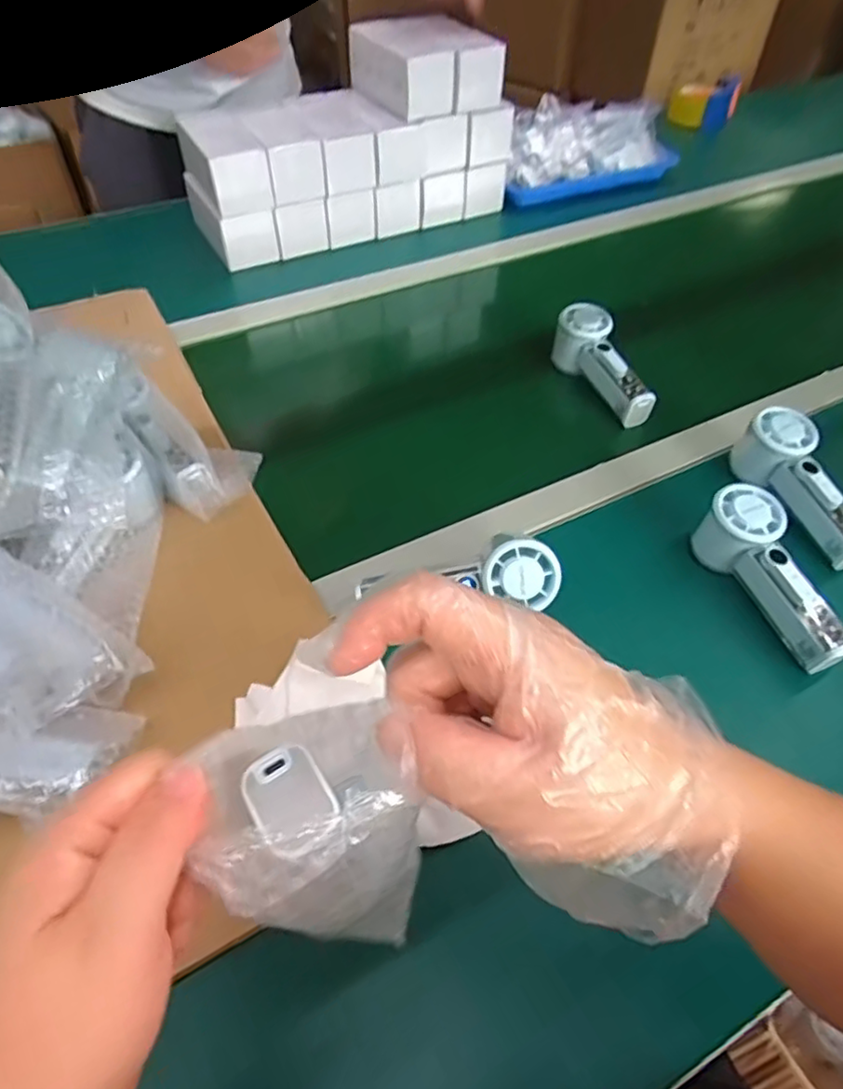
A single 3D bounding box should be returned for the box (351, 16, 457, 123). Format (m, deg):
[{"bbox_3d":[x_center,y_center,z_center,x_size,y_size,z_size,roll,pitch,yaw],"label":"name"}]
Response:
[{"bbox_3d":[-0.028,-0.648,0.872,0.079,0.076,0.173,-22,54,-18],"label":"box"}]

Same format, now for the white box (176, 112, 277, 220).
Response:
[{"bbox_3d":[-0.254,-0.491,0.834,0.082,0.067,0.144,-21,54,-17],"label":"white box"}]

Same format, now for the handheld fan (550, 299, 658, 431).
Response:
[{"bbox_3d":[0.195,-0.192,0.694,0.044,0.062,0.151,-14,52,-12],"label":"handheld fan"}]

